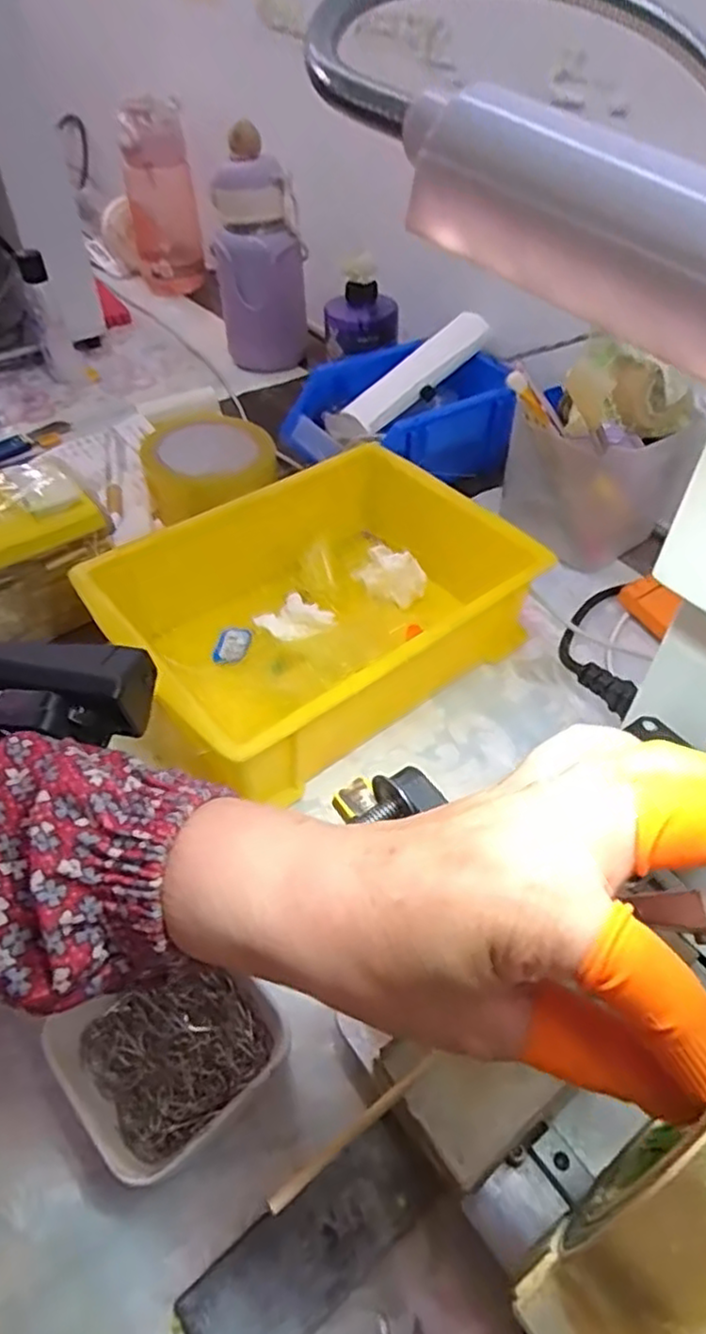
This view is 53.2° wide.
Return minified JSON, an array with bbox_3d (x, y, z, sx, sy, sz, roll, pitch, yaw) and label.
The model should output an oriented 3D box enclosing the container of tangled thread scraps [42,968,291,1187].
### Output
[{"bbox_3d":[-0.075,0.161,0.298,0.080,0.028,0.072,-34,56,-28],"label":"container of tangled thread scraps"}]

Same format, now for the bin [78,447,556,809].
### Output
[{"bbox_3d":[-0.022,-0.035,0.448,0.236,0.078,0.175,-32,55,-26],"label":"bin"}]

